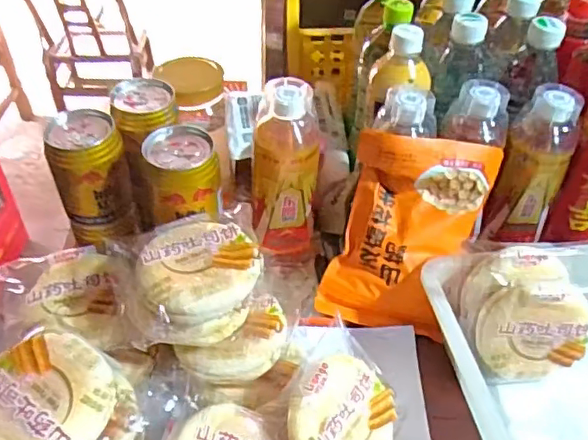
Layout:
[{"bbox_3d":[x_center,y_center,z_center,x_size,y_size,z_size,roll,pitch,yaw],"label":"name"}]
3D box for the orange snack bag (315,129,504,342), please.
[{"bbox_3d":[0.112,0.011,0.549,0.135,0.191,0.050,16,2,-3],"label":"orange snack bag"}]

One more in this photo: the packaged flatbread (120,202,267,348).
[{"bbox_3d":[-0.081,0.042,0.456,0.104,0.054,0.105,2,44,-2],"label":"packaged flatbread"}]

